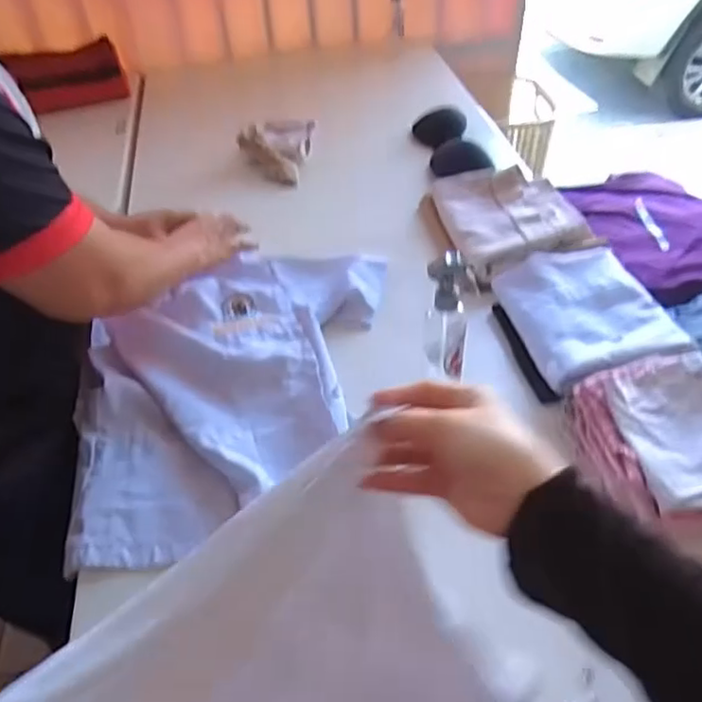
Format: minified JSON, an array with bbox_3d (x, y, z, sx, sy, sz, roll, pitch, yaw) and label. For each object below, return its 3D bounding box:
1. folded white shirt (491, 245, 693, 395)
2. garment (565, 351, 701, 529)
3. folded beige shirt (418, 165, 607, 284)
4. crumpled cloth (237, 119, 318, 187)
[{"bbox_3d":[0.312,-0.056,0.836,0.183,0.036,0.224,-9,45,-6],"label":"folded white shirt"},{"bbox_3d":[0.333,0.096,0.677,0.153,0.060,0.194,-5,44,-1],"label":"garment"},{"bbox_3d":[0.253,-0.222,1.032,0.229,0.060,0.273,-11,45,-7],"label":"folded beige shirt"},{"bbox_3d":[-0.149,-0.413,1.256,0.130,0.063,0.208,4,45,8],"label":"crumpled cloth"}]

